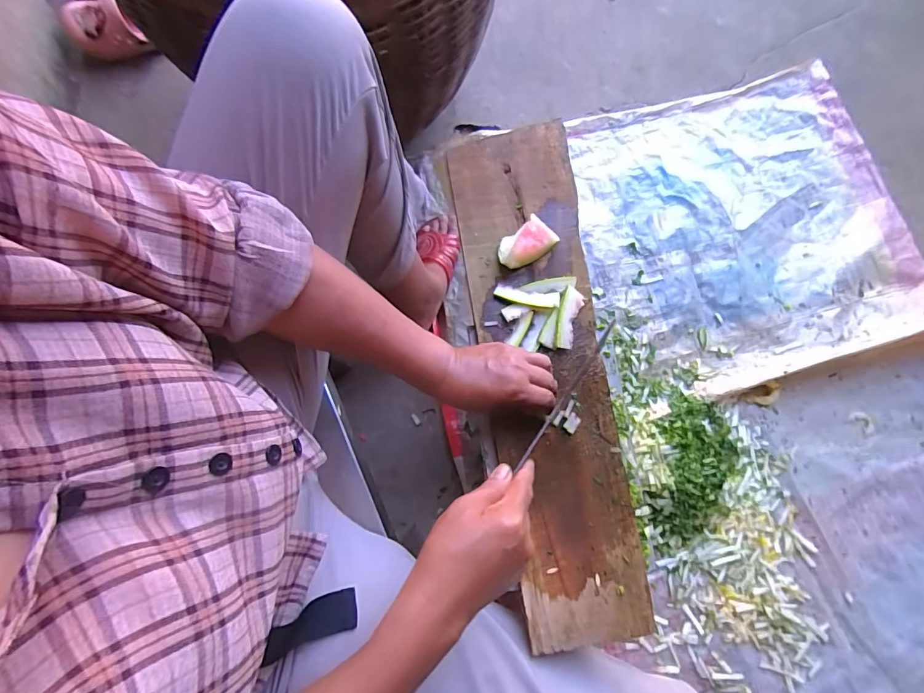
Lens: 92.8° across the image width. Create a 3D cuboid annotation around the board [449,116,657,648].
[{"bbox_3d":[0.099,0.014,0.520,0.153,0.031,0.609,-9,79,-1],"label":"board"}]

